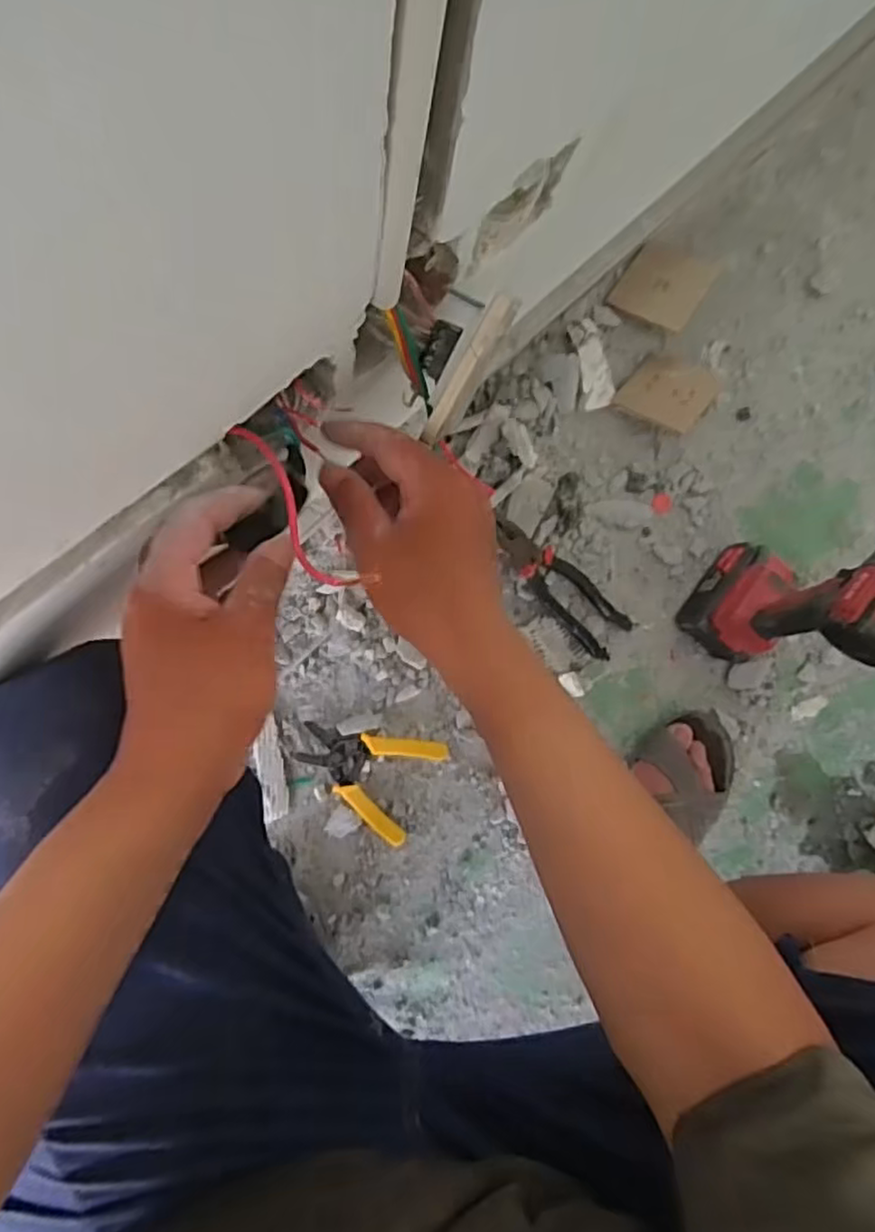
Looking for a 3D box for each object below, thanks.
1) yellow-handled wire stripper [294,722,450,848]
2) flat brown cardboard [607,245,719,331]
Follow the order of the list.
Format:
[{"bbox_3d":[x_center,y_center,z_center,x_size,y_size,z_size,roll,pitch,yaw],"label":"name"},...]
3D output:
[{"bbox_3d":[-0.071,0.154,0.699,0.140,0.012,0.109,32,84,-5],"label":"yellow-handled wire stripper"},{"bbox_3d":[0.242,-0.353,0.727,0.087,0.009,0.081,33,92,21],"label":"flat brown cardboard"}]

